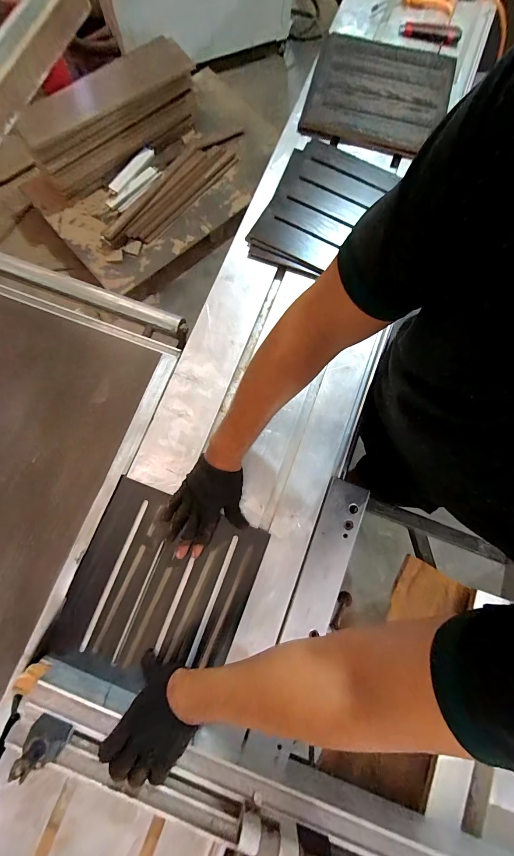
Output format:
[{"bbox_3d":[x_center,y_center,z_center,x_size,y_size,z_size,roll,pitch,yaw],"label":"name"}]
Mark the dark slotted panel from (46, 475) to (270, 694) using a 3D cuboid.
[{"bbox_3d":[-0.168,0.278,0.555,0.292,0.027,0.298,21,80,3],"label":"dark slotted panel"}]

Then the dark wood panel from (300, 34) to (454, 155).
[{"bbox_3d":[0.293,-0.811,0.767,0.320,0.013,0.338,16,80,2],"label":"dark wood panel"}]

